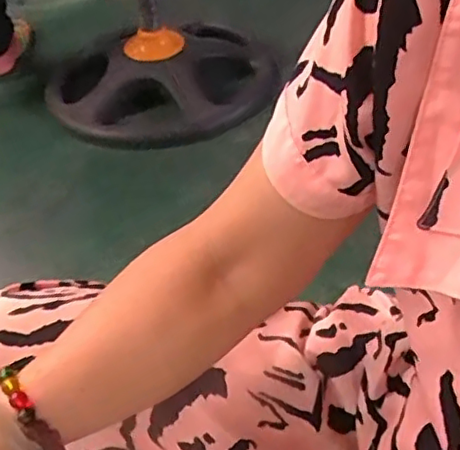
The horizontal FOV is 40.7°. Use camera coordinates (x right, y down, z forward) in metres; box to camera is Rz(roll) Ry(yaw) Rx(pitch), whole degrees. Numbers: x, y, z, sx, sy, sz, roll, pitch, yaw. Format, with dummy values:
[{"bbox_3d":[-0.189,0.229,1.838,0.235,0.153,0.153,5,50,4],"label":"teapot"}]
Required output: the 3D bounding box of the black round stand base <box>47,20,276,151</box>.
[{"bbox_3d":[-0.129,-0.324,1.301,0.444,0.105,0.429,-3,43,3],"label":"black round stand base"}]

